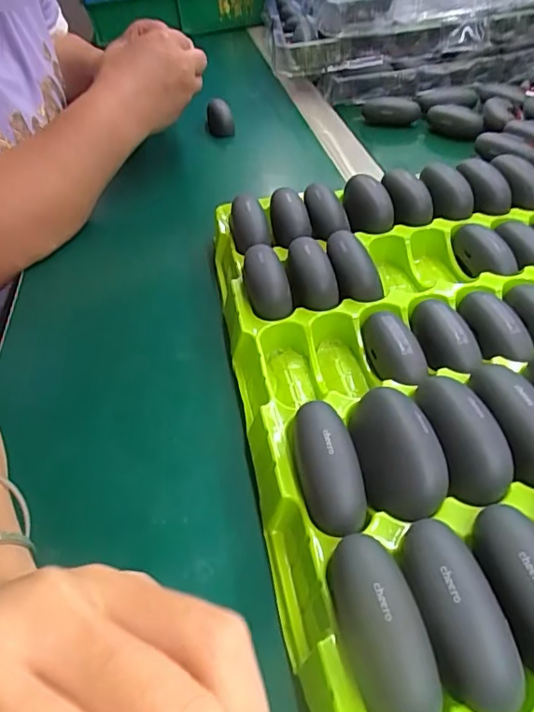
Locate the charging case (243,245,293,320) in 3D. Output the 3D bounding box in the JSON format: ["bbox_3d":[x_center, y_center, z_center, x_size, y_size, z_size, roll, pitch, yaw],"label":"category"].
[{"bbox_3d":[0.000,-0.046,0.350,0.026,0.028,0.051,-13,42,-8],"label":"charging case"}]

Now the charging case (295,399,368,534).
[{"bbox_3d":[0.026,0.047,0.243,0.024,0.021,0.064,-10,54,-4],"label":"charging case"}]

